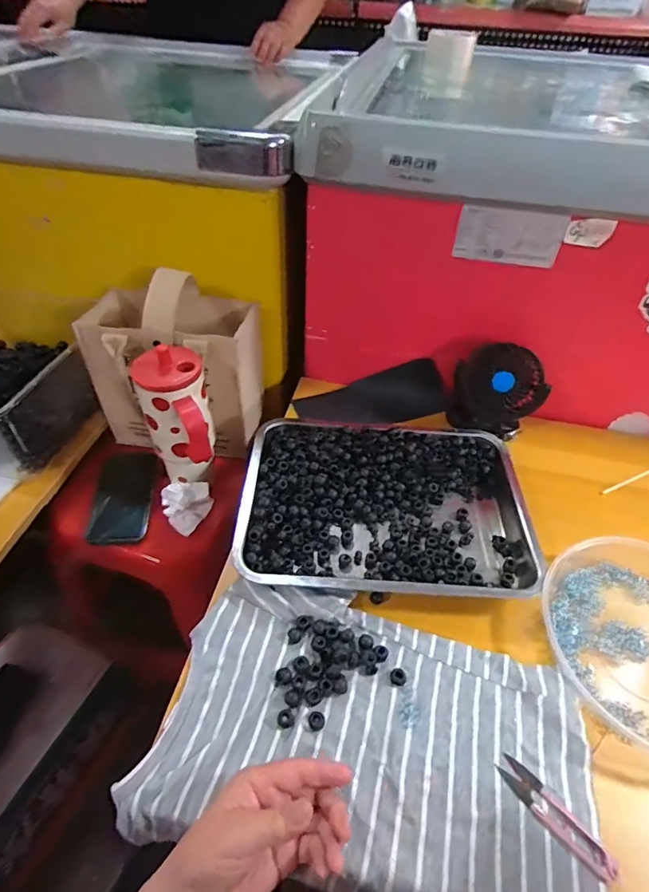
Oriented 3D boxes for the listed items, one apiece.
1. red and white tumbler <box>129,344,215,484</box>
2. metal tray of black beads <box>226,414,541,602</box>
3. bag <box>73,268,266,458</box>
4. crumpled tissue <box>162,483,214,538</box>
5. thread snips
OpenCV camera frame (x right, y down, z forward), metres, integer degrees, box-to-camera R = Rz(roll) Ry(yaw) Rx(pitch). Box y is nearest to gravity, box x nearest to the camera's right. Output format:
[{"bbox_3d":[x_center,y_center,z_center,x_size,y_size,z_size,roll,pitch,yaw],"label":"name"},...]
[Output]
[{"bbox_3d":[-0.192,-0.025,0.632,0.085,0.190,0.111,-14,49,-17],"label":"red and white tumbler"},{"bbox_3d":[0.075,0.066,0.599,0.340,0.040,0.257,4,46,0],"label":"metal tray of black beads"},{"bbox_3d":[-0.220,-0.134,0.729,0.234,0.252,0.153,6,46,2],"label":"bag"},{"bbox_3d":[-0.201,0.082,0.686,0.073,0.019,0.071,42,72,5],"label":"crumpled tissue"},{"bbox_3d":[0.195,0.310,0.396,0.025,0.008,0.100,-33,56,-30],"label":"thread snips"}]

